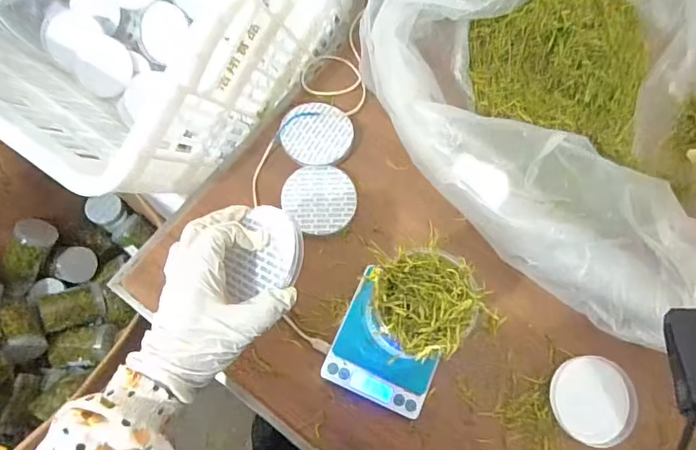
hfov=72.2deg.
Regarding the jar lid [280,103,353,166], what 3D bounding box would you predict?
[{"bbox_3d":[-0.036,-0.106,0.560,0.080,0.015,0.078,1,72,-2],"label":"jar lid"}]

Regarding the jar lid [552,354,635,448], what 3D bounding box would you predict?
[{"bbox_3d":[0.250,0.178,0.486,0.083,0.009,0.085,1,72,-2],"label":"jar lid"}]

